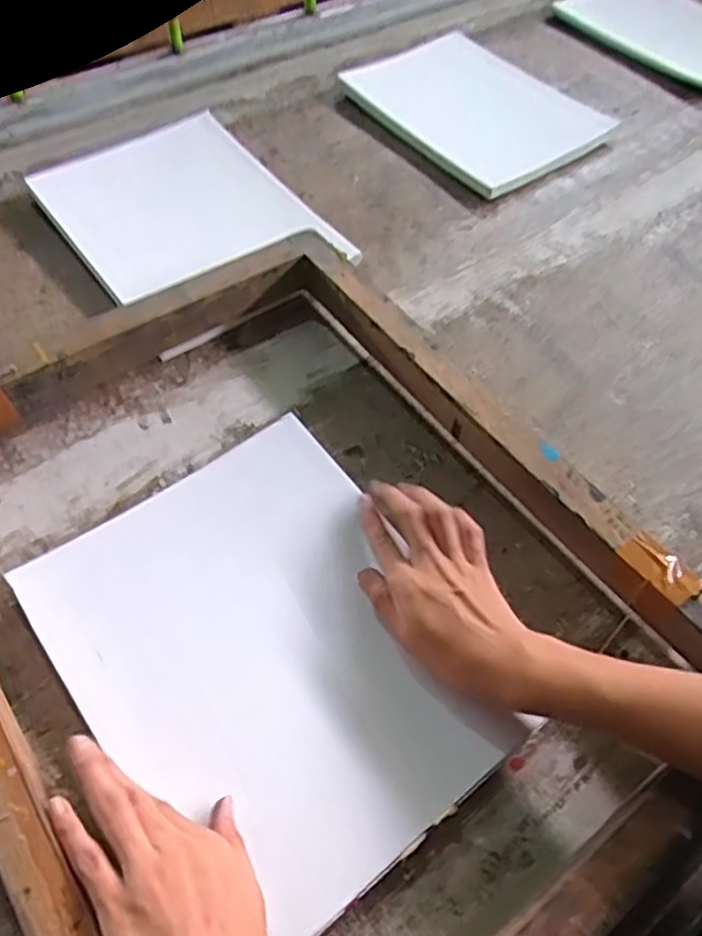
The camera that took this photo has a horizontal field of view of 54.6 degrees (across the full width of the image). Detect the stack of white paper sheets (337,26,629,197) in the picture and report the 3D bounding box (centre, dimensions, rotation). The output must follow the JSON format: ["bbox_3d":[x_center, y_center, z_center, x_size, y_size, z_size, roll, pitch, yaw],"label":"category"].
[{"bbox_3d":[0.141,-0.431,0.811,0.212,0.030,0.287,-28,61,-21],"label":"stack of white paper sheets"}]

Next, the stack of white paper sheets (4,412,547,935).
[{"bbox_3d":[-0.049,0.109,0.421,0.213,0.017,0.270,-32,62,-23],"label":"stack of white paper sheets"}]

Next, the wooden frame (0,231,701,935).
[{"bbox_3d":[-0.036,0.067,0.419,0.396,0.036,0.519,-31,62,-22],"label":"wooden frame"}]

